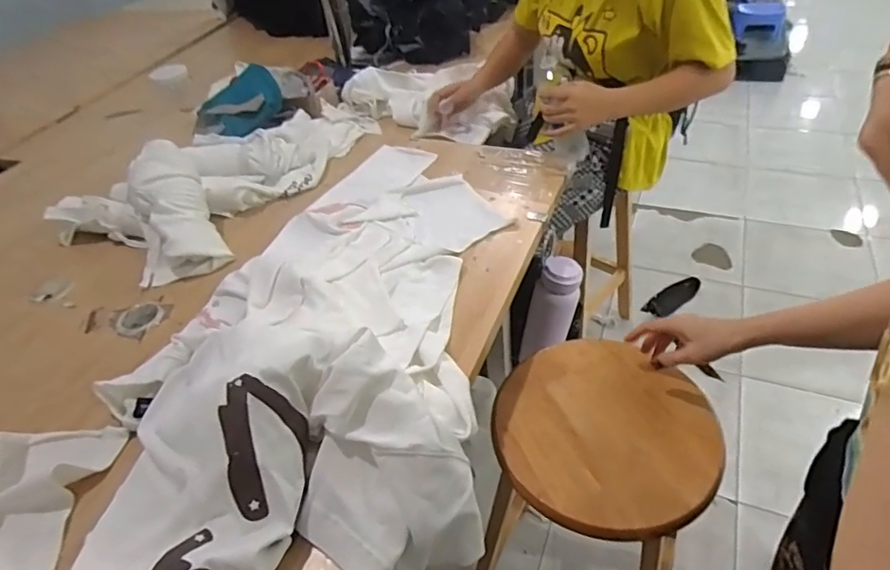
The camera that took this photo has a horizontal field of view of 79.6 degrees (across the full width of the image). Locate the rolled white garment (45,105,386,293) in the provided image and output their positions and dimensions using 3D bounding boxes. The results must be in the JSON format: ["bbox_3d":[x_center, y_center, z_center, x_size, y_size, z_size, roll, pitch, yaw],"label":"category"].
[{"bbox_3d":[-0.387,-0.275,1.048,0.328,0.121,0.650,20,49,26],"label":"rolled white garment"}]

